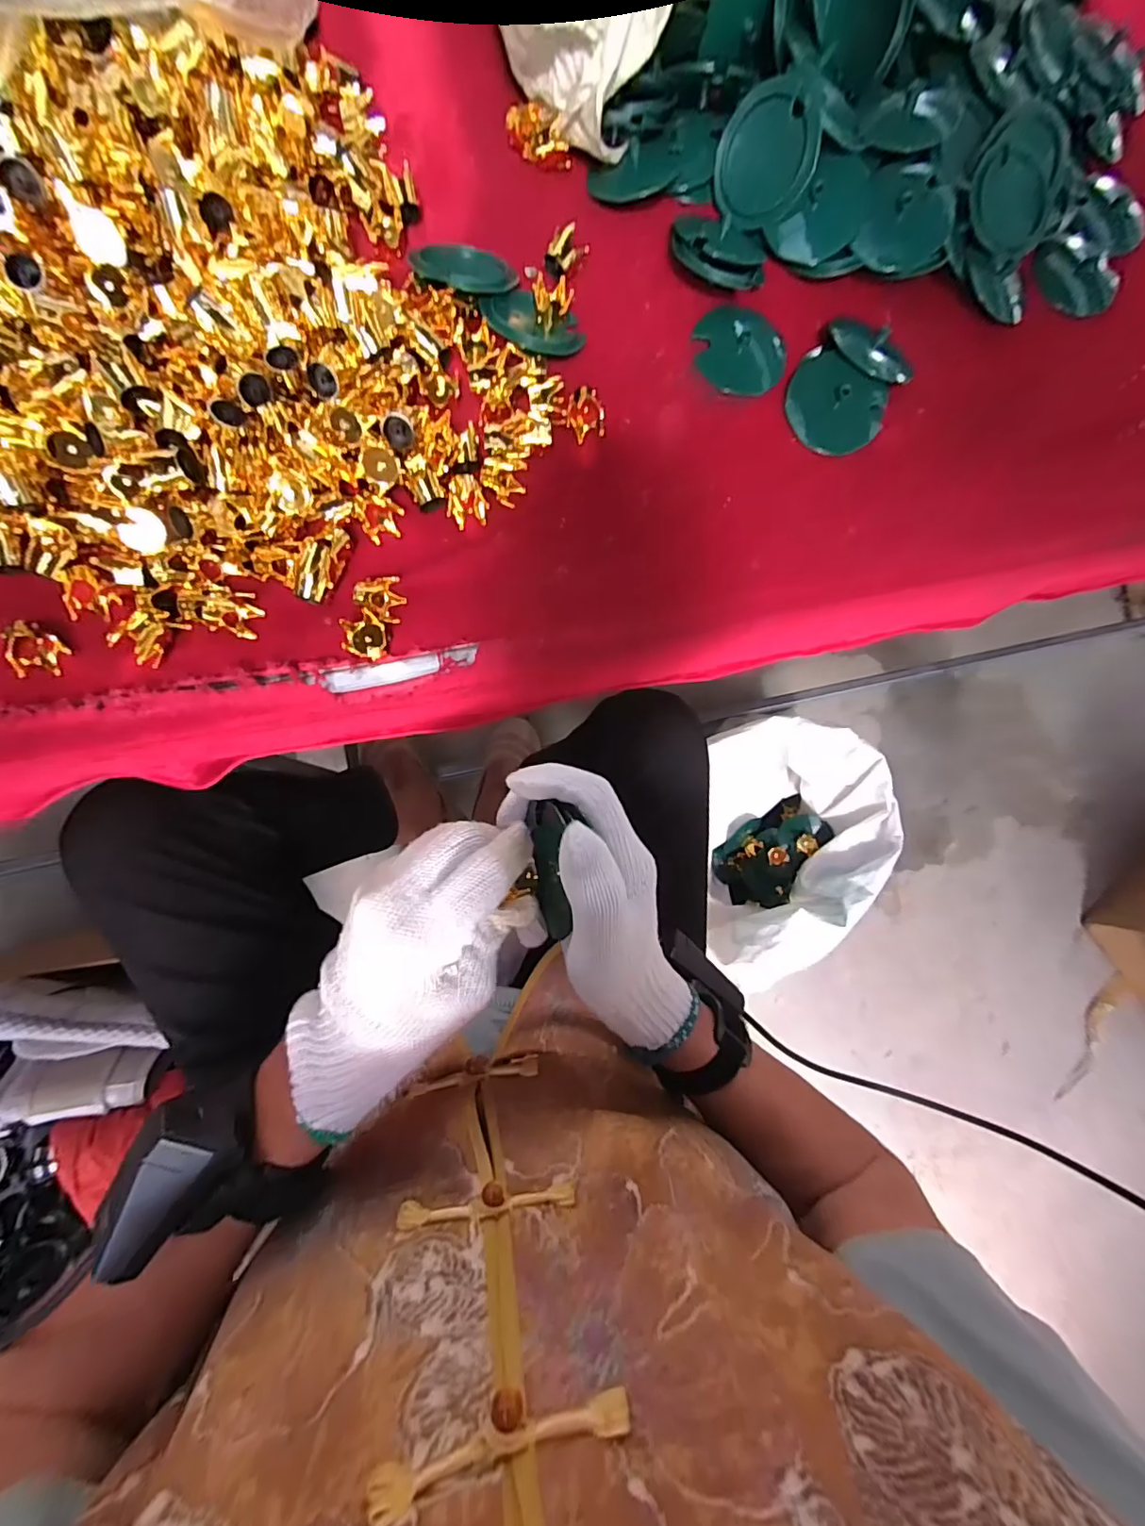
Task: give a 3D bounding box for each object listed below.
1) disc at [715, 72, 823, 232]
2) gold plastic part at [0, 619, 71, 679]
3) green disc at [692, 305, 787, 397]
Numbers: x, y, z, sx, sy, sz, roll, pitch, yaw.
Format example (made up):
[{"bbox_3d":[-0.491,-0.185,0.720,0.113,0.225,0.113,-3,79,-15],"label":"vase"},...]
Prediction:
[{"bbox_3d":[0.145,-0.457,0.397,0.074,0.009,0.075,14,122,24],"label":"disc"},{"bbox_3d":[-0.327,-0.071,0.323,0.024,0.018,0.032,-13,85,-8],"label":"gold plastic part"},{"bbox_3d":[0.129,-0.321,0.413,0.074,0.008,0.060,31,81,-2],"label":"green disc"}]

